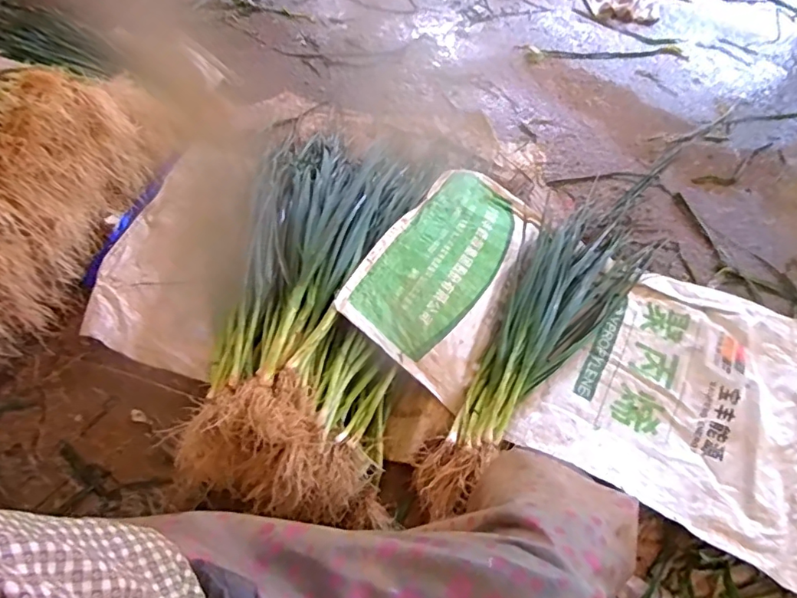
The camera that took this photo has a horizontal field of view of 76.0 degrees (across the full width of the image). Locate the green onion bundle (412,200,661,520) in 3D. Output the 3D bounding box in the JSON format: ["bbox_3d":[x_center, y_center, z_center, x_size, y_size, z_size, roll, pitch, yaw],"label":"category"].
[{"bbox_3d":[0.247,0.063,0.969,0.194,0.091,0.739,35,61,22],"label":"green onion bundle"}]

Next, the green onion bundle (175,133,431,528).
[{"bbox_3d":[-0.128,-0.109,1.001,0.334,0.149,0.917,2,54,1],"label":"green onion bundle"}]

